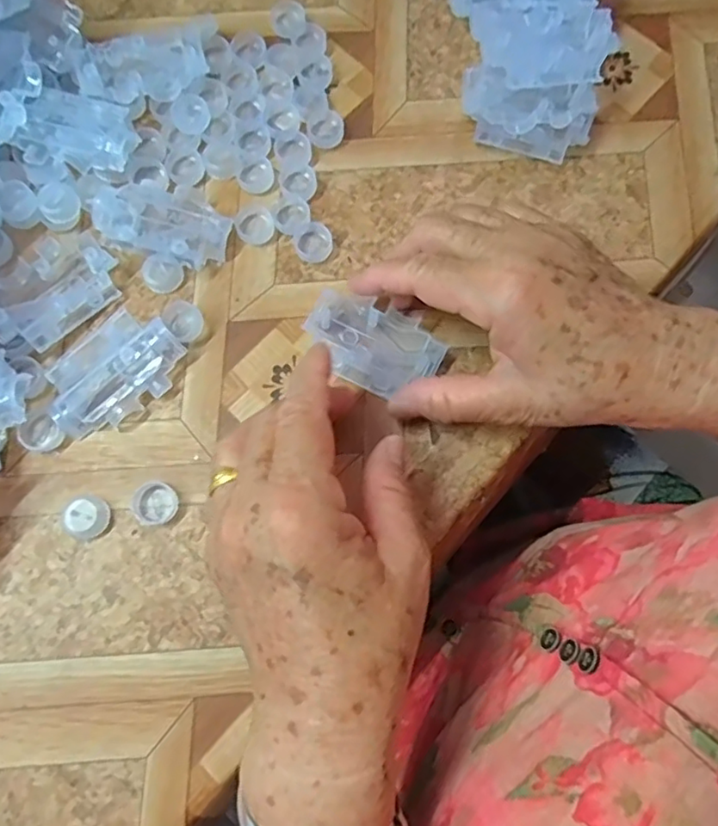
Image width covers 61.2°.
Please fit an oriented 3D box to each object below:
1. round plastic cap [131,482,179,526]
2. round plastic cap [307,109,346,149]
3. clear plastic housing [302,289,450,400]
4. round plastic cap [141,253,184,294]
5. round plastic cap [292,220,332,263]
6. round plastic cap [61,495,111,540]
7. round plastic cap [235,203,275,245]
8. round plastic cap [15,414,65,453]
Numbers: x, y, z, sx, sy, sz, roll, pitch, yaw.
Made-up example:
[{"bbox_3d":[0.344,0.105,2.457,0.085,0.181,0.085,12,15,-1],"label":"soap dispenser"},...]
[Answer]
[{"bbox_3d":[-0.098,0.043,0.291,0.021,0.006,0.019,-9,76,-3],"label":"round plastic cap"},{"bbox_3d":[-0.019,-0.161,0.343,0.021,0.004,0.023,0,75,0],"label":"round plastic cap"},{"bbox_3d":[0.006,-0.035,0.308,0.068,0.010,0.043,32,77,8],"label":"clear plastic housing"},{"bbox_3d":[-0.103,-0.074,0.318,0.019,0.010,0.018,0,75,0],"label":"round plastic cap"},{"bbox_3d":[-0.025,-0.092,0.326,0.021,0.004,0.021,0,75,0],"label":"round plastic cap"},{"bbox_3d":[-0.130,0.049,0.288,0.020,0.008,0.020,-7,76,-2],"label":"round plastic cap"},{"bbox_3d":[-0.057,-0.103,0.328,0.020,0.005,0.025,-14,76,-4],"label":"round plastic cap"},{"bbox_3d":[-0.157,0.010,0.298,0.020,0.008,0.017,36,78,9],"label":"round plastic cap"}]

